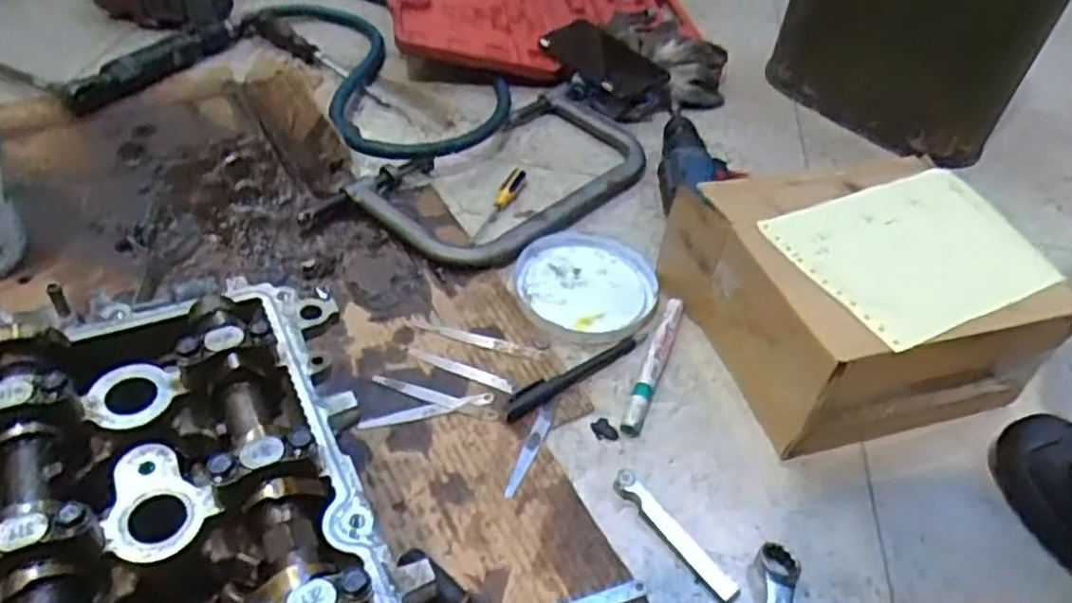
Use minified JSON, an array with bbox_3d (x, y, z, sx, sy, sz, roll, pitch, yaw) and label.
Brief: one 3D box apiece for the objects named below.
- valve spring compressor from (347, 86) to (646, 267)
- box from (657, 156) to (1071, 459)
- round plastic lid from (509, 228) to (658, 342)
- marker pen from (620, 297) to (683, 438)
[{"bbox_3d":[-0.013,-0.130,0.743,0.167,0.021,0.307,35,53,25],"label":"valve spring compressor"},{"bbox_3d":[0.258,-0.008,0.593,0.253,0.115,0.199,-11,48,-16],"label":"box"},{"bbox_3d":[0.043,-0.017,0.646,0.118,0.011,0.121,3,46,-3],"label":"round plastic lid"},{"bbox_3d":[0.092,0.048,0.583,0.016,0.015,0.139,19,47,12],"label":"marker pen"}]

